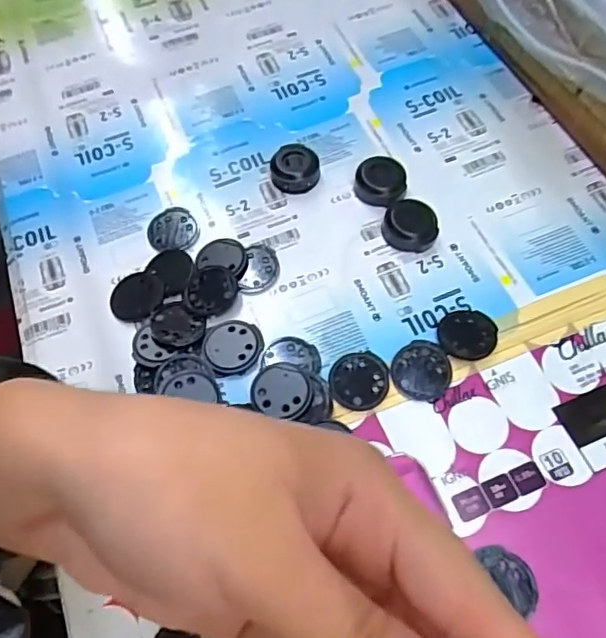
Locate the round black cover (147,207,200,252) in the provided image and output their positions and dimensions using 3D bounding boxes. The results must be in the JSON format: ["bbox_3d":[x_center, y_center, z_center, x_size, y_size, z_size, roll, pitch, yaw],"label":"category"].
[{"bbox_3d":[-0.076,-0.053,0.340,0.030,0.004,0.030,-2,62,3],"label":"round black cover"}]

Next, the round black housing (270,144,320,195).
[{"bbox_3d":[-0.005,-0.091,0.352,0.029,0.014,0.031,-2,62,3],"label":"round black housing"}]

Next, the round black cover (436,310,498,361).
[{"bbox_3d":[0.085,0.007,0.298,0.029,0.004,0.027,-2,62,3],"label":"round black cover"}]

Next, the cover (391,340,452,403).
[{"bbox_3d":[0.060,0.025,0.290,0.029,0.004,0.031,-2,62,3],"label":"cover"}]

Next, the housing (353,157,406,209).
[{"bbox_3d":[0.046,-0.079,0.342,0.030,0.014,0.029,-2,62,3],"label":"housing"}]

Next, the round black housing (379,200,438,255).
[{"bbox_3d":[0.060,-0.052,0.326,0.030,0.011,0.029,-2,62,3],"label":"round black housing"}]

